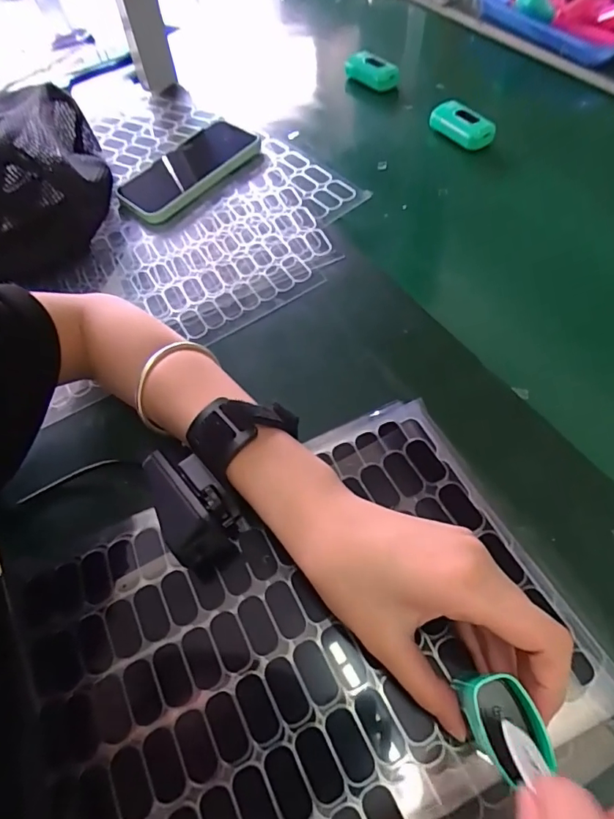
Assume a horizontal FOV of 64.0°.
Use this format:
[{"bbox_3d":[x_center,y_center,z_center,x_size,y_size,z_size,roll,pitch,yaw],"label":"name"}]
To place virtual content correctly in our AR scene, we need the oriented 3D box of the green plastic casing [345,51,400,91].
[{"bbox_3d":[0.081,-0.418,0.608,0.070,0.034,0.023,28,63,20],"label":"green plastic casing"}]

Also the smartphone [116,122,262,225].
[{"bbox_3d":[-0.124,-0.248,0.509,0.144,0.015,0.085,-43,64,-14],"label":"smartphone"}]

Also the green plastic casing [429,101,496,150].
[{"bbox_3d":[0.163,-0.303,0.524,0.035,0.026,0.069,-33,61,-17],"label":"green plastic casing"}]

